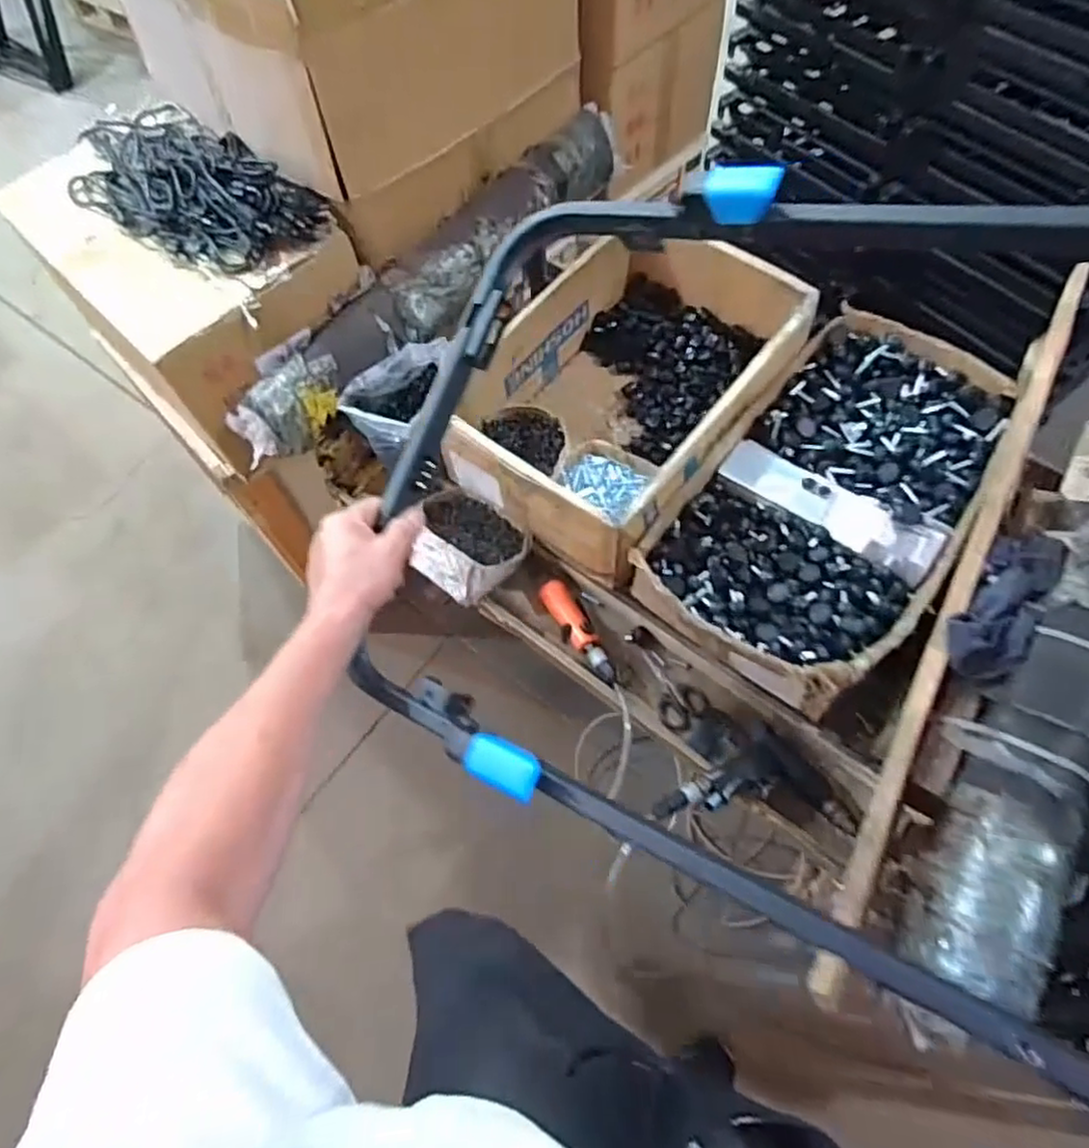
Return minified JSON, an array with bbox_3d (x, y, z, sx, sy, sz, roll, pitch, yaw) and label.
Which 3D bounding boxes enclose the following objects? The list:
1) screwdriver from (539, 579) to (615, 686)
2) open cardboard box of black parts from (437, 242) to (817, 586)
[{"bbox_3d":[0.050,0.085,0.998,0.051,0.036,0.189,-28,65,-11],"label":"screwdriver"},{"bbox_3d":[0.132,-0.287,1.075,0.358,0.180,0.537,34,70,18],"label":"open cardboard box of black parts"}]

